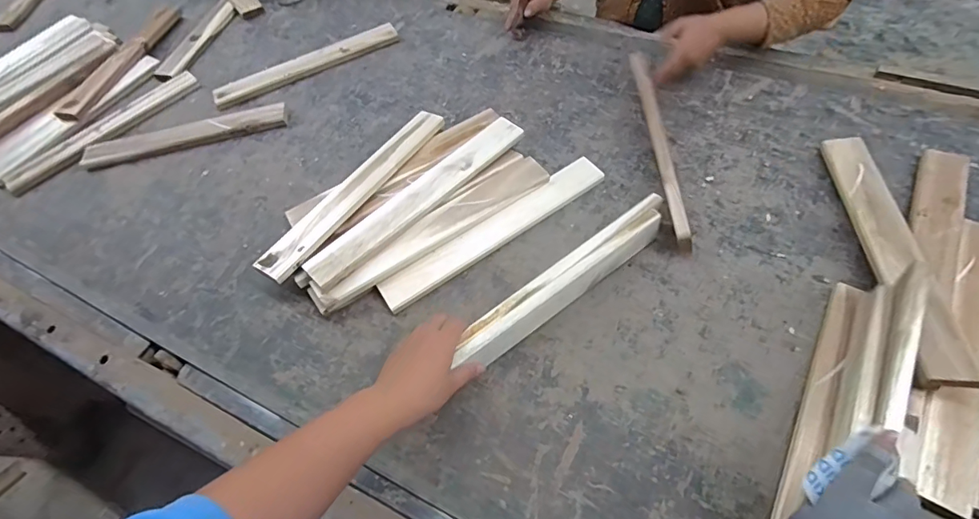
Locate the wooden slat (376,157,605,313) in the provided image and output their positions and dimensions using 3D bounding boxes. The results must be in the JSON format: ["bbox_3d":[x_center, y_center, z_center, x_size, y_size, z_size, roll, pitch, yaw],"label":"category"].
[{"bbox_3d":[0.011,-0.042,0.656,0.359,0.010,0.050,-34,81,-15],"label":"wooden slat"}]

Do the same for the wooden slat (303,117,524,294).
[{"bbox_3d":[-0.096,-0.090,0.656,0.364,0.020,0.054,-41,66,-19],"label":"wooden slat"}]

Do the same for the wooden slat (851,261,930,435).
[{"bbox_3d":[0.401,0.085,0.461,0.010,0.048,0.181,36,64,-11],"label":"wooden slat"}]

